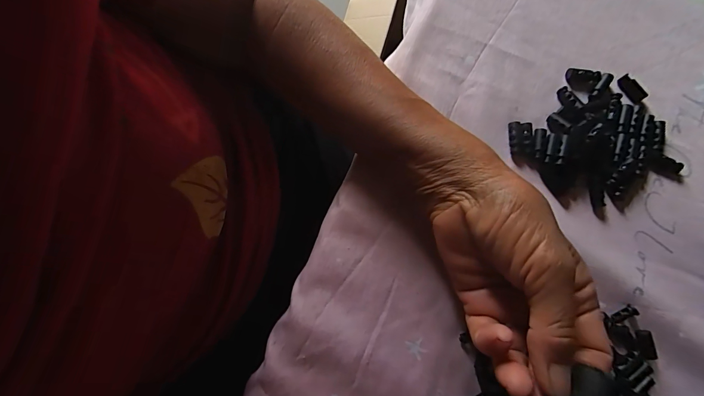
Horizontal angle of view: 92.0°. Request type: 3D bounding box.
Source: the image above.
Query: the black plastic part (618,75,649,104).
[{"bbox_3d":[0.224,-0.088,0.272,0.009,0.005,0.024,-39,82,-8],"label":"black plastic part"}]

